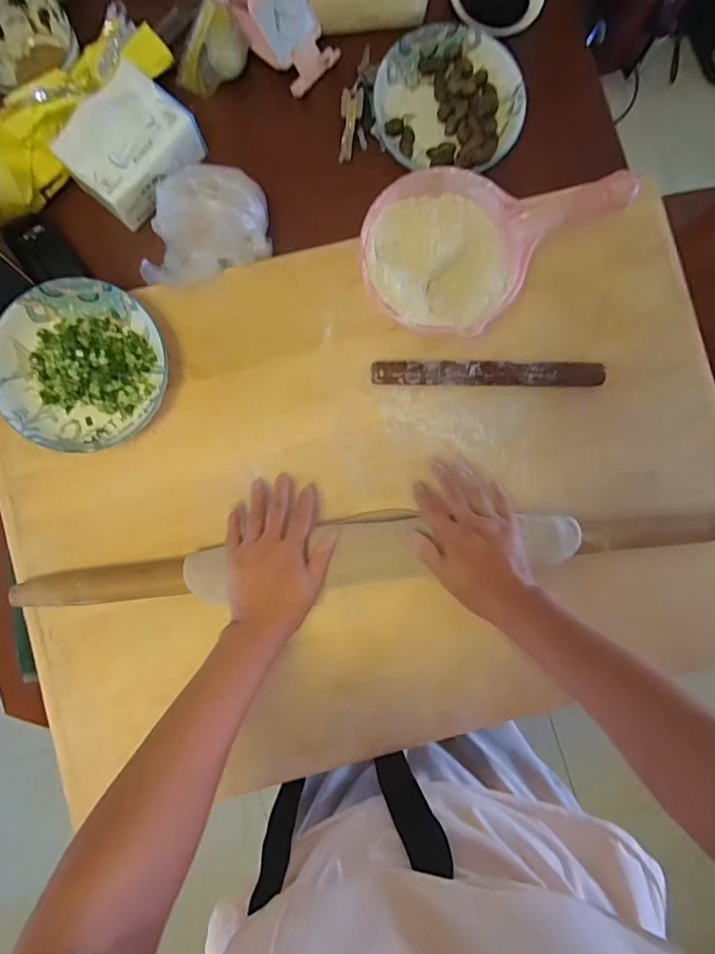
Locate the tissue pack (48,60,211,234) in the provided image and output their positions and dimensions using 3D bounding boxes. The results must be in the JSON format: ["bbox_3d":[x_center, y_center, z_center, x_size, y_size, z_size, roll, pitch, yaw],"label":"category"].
[{"bbox_3d":[-0.254,-0.366,0.544,0.103,0.053,0.138,38,87,0],"label":"tissue pack"}]

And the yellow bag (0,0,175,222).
[{"bbox_3d":[-0.330,-0.394,0.536,0.073,0.062,0.287,40,87,0],"label":"yellow bag"}]

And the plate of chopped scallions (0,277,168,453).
[{"bbox_3d":[-0.288,-0.116,0.514,0.166,0.040,0.169,0,88,-2],"label":"plate of chopped scallions"}]

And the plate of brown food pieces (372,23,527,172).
[{"bbox_3d":[0.107,-0.446,0.577,0.169,0.032,0.153,3,88,-2],"label":"plate of brown food pieces"}]

